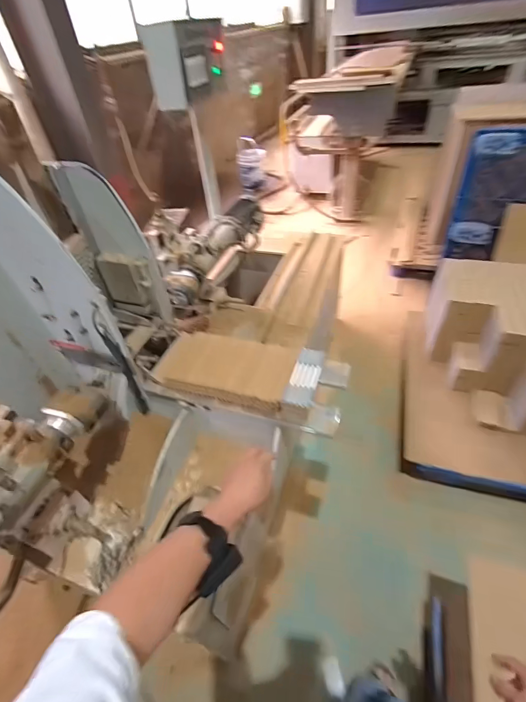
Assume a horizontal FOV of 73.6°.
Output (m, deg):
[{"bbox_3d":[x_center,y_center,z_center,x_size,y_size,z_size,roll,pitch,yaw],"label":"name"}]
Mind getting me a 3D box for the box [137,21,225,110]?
[{"bbox_3d":[-0.299,-1.173,1.434,0.152,0.246,0.461,8,46,15],"label":"box"}]

